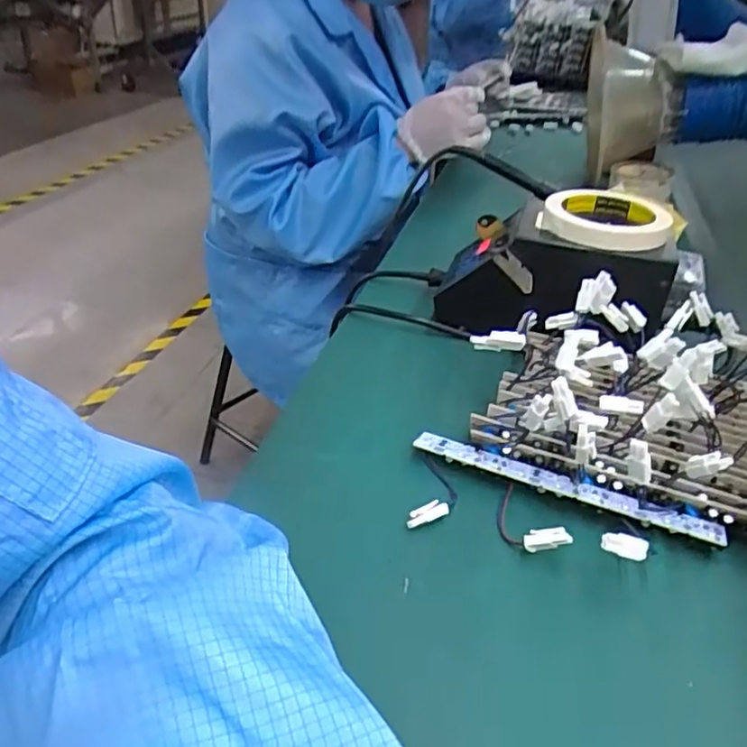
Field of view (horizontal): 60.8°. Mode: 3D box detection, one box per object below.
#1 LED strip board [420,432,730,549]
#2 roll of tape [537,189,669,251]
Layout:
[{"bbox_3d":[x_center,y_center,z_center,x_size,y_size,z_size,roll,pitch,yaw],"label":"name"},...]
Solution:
[{"bbox_3d":[0.117,0.069,0.403,0.189,0.004,0.020,16,32,19],"label":"LED strip board"},{"bbox_3d":[0.195,-0.128,0.521,0.093,0.023,0.104,26,40,28],"label":"roll of tape"}]

